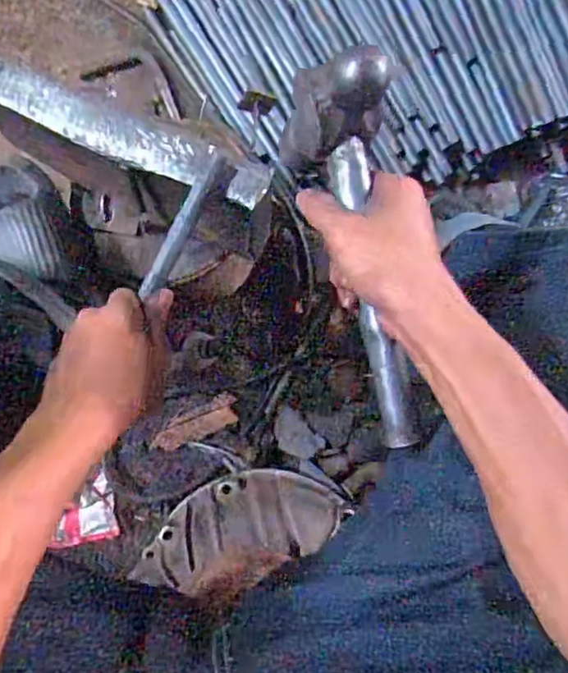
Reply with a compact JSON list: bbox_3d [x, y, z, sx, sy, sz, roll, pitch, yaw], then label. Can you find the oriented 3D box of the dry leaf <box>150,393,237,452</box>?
[{"bbox_3d":[-0.124,0.120,0.827,0.122,0.006,0.044,-23,89,-5],"label":"dry leaf"}]

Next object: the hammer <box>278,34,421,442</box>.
[{"bbox_3d":[0.055,-0.041,0.378,0.054,0.058,0.252,-14,105,-5],"label":"hammer"}]

